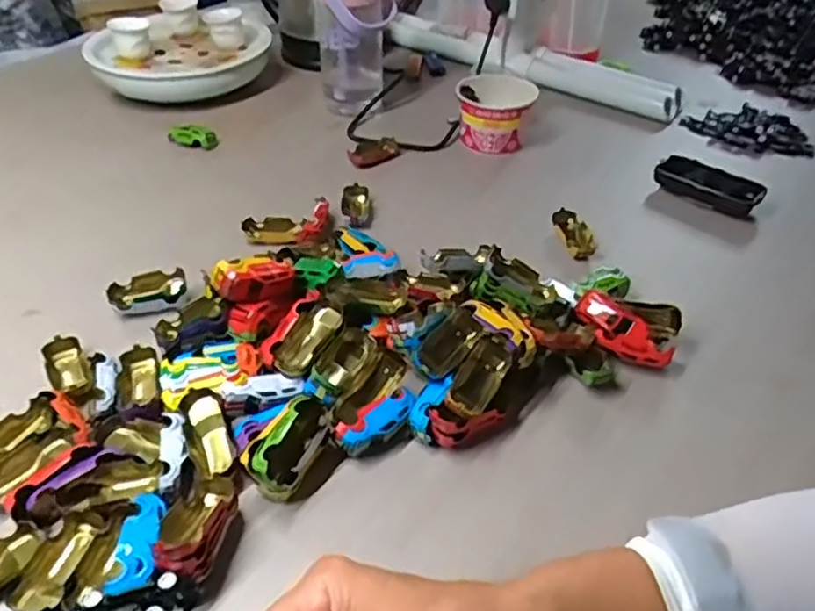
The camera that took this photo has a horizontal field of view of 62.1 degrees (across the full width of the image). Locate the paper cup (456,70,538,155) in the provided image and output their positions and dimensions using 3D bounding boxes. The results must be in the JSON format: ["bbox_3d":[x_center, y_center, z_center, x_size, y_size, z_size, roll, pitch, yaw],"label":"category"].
[{"bbox_3d":[0.105,-0.232,0.818,0.090,0.075,0.103,6,40,6],"label":"paper cup"}]

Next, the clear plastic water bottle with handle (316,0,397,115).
[{"bbox_3d":[-0.065,-0.335,0.850,0.096,0.176,0.082,0,40,-2],"label":"clear plastic water bottle with handle"}]

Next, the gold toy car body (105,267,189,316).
[{"bbox_3d":[-0.226,-0.013,0.589,0.064,0.018,0.032,-11,41,-14],"label":"gold toy car body"}]

